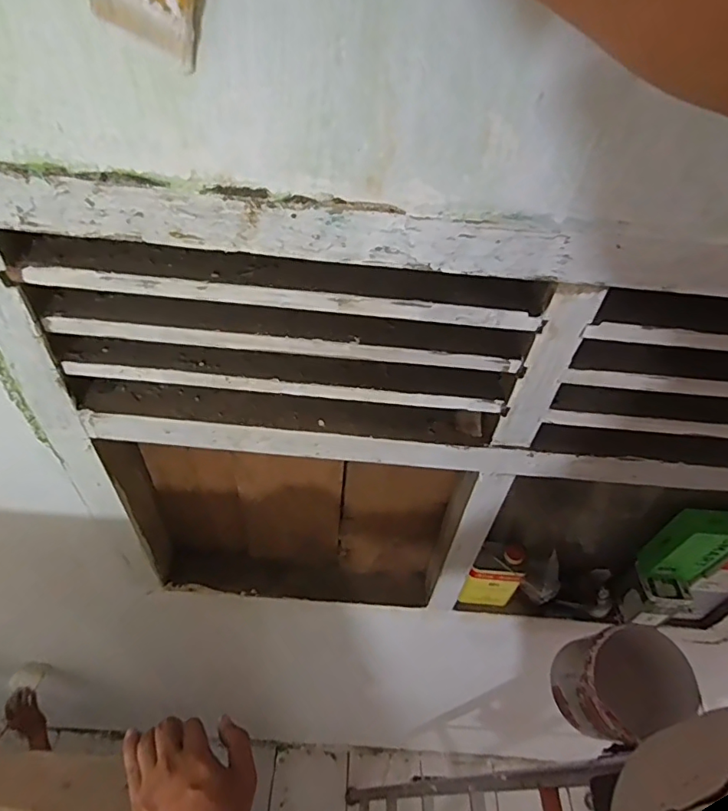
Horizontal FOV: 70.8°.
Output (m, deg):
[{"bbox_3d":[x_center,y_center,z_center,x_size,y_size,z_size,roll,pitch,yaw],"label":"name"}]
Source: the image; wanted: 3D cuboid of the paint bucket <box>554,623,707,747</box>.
[{"bbox_3d":[0.435,0.482,0.882,0.161,0.180,0.158,3,47,-3],"label":"paint bucket"}]

